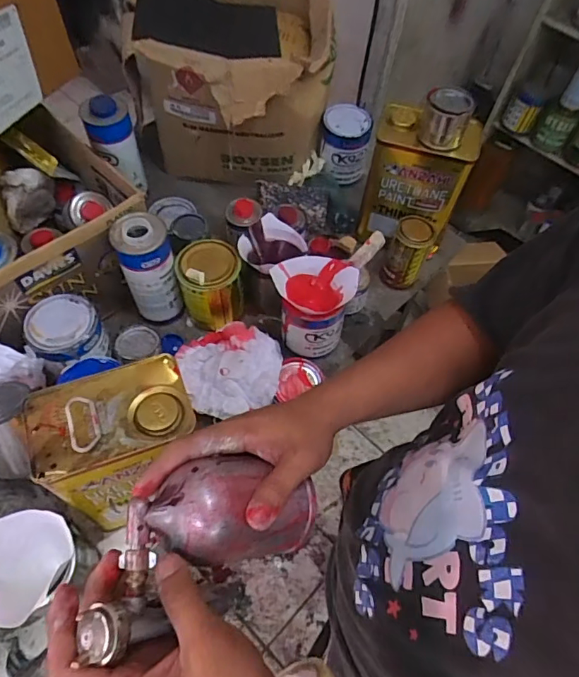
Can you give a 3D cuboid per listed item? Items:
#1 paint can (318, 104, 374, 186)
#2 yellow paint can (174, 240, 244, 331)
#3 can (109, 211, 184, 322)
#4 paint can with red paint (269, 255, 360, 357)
[{"bbox_3d":[0.116,-0.420,1.045,0.103,0.130,0.103,2,58,-3],"label":"paint can"},{"bbox_3d":[-0.136,-0.096,0.840,0.100,0.127,0.095,2,58,-3],"label":"yellow paint can"},{"bbox_3d":[-0.230,-0.113,0.803,0.081,0.193,0.080,2,58,-3],"label":"can"},{"bbox_3d":[0.035,-0.054,0.805,0.126,0.144,0.113,22,60,10],"label":"paint can with red paint"}]

